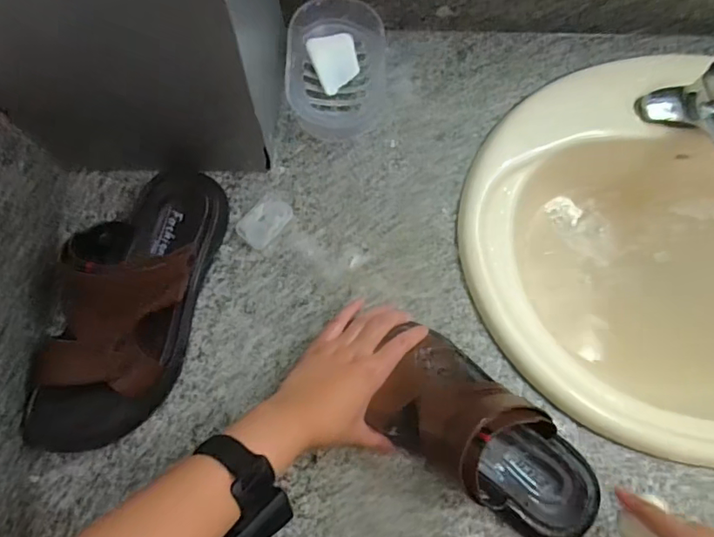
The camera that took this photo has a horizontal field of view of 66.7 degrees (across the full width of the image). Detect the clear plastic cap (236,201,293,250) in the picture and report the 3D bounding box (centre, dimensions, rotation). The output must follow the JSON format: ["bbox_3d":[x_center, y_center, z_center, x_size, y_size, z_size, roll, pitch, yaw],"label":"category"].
[{"bbox_3d":[-0.095,-0.048,0.574,0.058,0.016,0.036,-40,80,-10],"label":"clear plastic cap"}]

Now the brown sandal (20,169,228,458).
[{"bbox_3d":[-0.208,0.030,0.504,0.094,0.102,0.290,13,76,2],"label":"brown sandal"}]

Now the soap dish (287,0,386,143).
[{"bbox_3d":[-0.021,-0.218,0.601,0.103,0.054,0.142,1,76,-1],"label":"soap dish"}]

